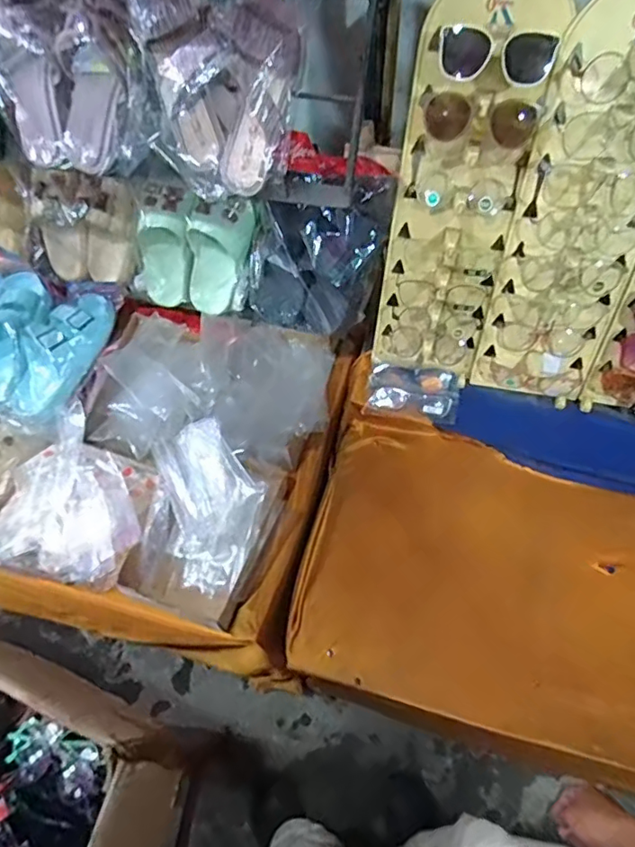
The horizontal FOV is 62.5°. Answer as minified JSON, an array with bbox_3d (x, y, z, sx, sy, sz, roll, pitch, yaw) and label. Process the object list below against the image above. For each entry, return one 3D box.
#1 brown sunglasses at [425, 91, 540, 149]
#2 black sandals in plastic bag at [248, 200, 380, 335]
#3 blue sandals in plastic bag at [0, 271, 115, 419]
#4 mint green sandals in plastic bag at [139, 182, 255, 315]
[{"bbox_3d":[0.196,-0.360,0.628,0.126,0.061,0.052,8,59,6],"label":"brown sunglasses"},{"bbox_3d":[-0.010,-0.237,0.797,0.194,0.206,0.085,15,39,11],"label":"black sandals in plastic bag"},{"bbox_3d":[-0.479,-0.134,0.889,0.196,0.094,0.229,13,59,9],"label":"blue sandals in plastic bag"},{"bbox_3d":[-0.195,-0.286,0.855,0.181,0.192,0.085,16,41,5],"label":"mint green sandals in plastic bag"}]

